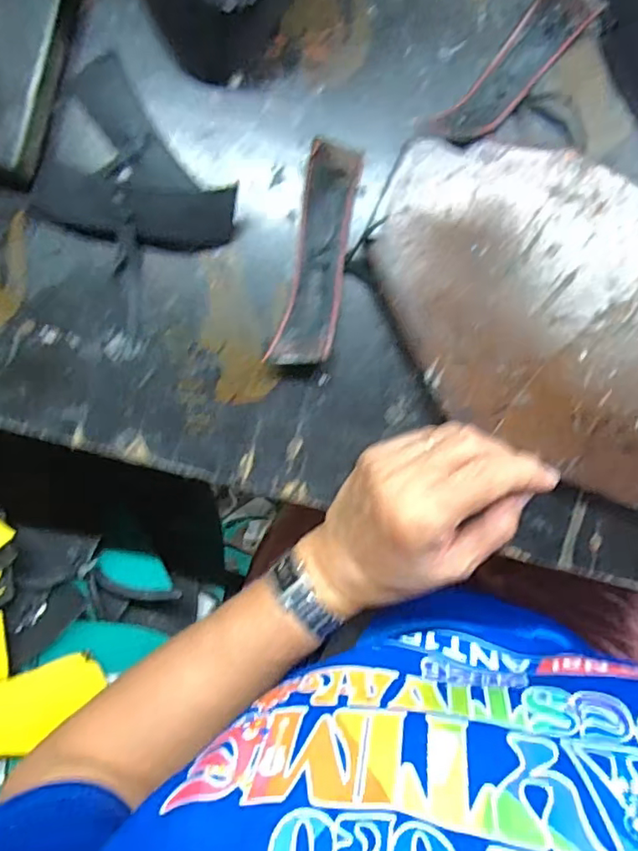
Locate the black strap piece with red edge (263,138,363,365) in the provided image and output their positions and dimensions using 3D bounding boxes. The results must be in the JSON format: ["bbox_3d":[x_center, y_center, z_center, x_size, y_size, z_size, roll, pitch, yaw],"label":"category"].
[{"bbox_3d":[0.001,-0.099,0.325,0.035,0.022,0.132,13,90,1],"label":"black strap piece with red edge"}]

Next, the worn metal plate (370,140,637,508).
[{"bbox_3d":[0.155,-0.064,0.322,0.257,0.015,0.172,24,91,0],"label":"worn metal plate"}]

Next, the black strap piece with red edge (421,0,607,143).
[{"bbox_3d":[0.113,-0.211,0.328,0.031,0.024,0.120,43,91,0],"label":"black strap piece with red edge"}]

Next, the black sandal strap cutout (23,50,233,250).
[{"bbox_3d":[-0.102,-0.158,0.329,0.116,0.022,0.101,16,90,0],"label":"black sandal strap cutout"}]

